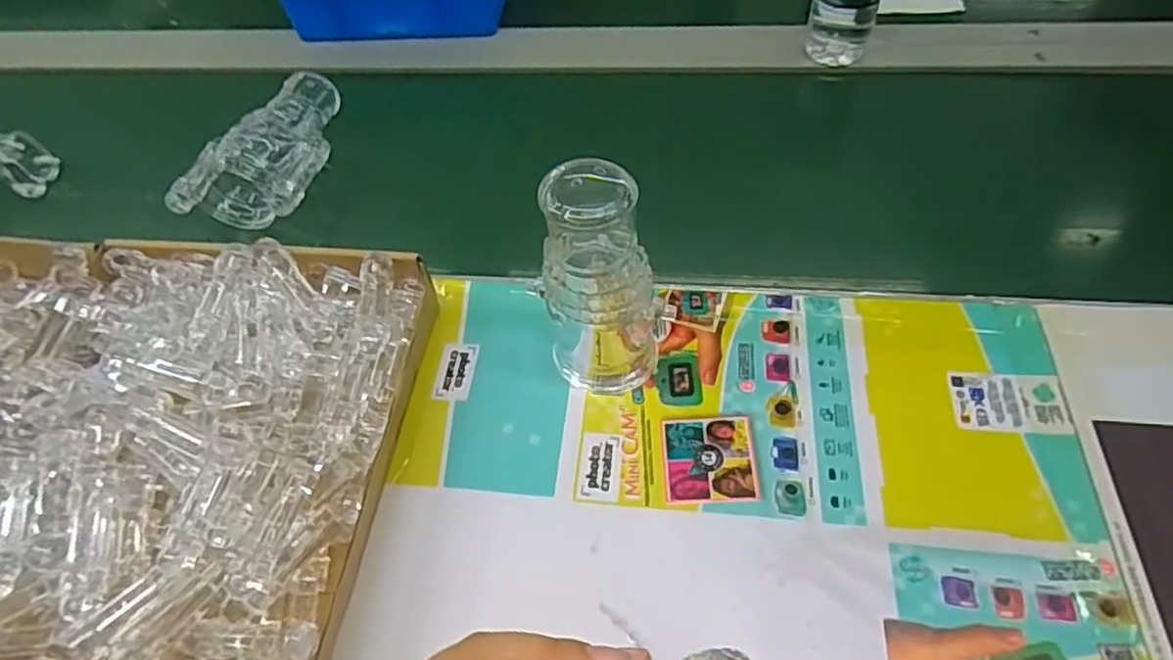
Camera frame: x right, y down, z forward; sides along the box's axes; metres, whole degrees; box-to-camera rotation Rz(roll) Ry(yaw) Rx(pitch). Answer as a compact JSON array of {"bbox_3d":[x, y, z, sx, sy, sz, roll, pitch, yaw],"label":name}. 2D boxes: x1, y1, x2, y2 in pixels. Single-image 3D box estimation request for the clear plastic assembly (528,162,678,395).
[{"bbox_3d":[0.012,-0.031,0.447,0.081,0.174,0.064,-1,55,4],"label":"clear plastic assembly"}]

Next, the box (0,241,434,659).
[{"bbox_3d":[-0.268,0.076,0.455,0.273,0.077,0.312,5,56,8],"label":"box"}]

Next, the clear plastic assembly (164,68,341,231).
[{"bbox_3d":[-0.293,-0.182,0.652,0.118,0.047,0.190,11,57,12],"label":"clear plastic assembly"}]

